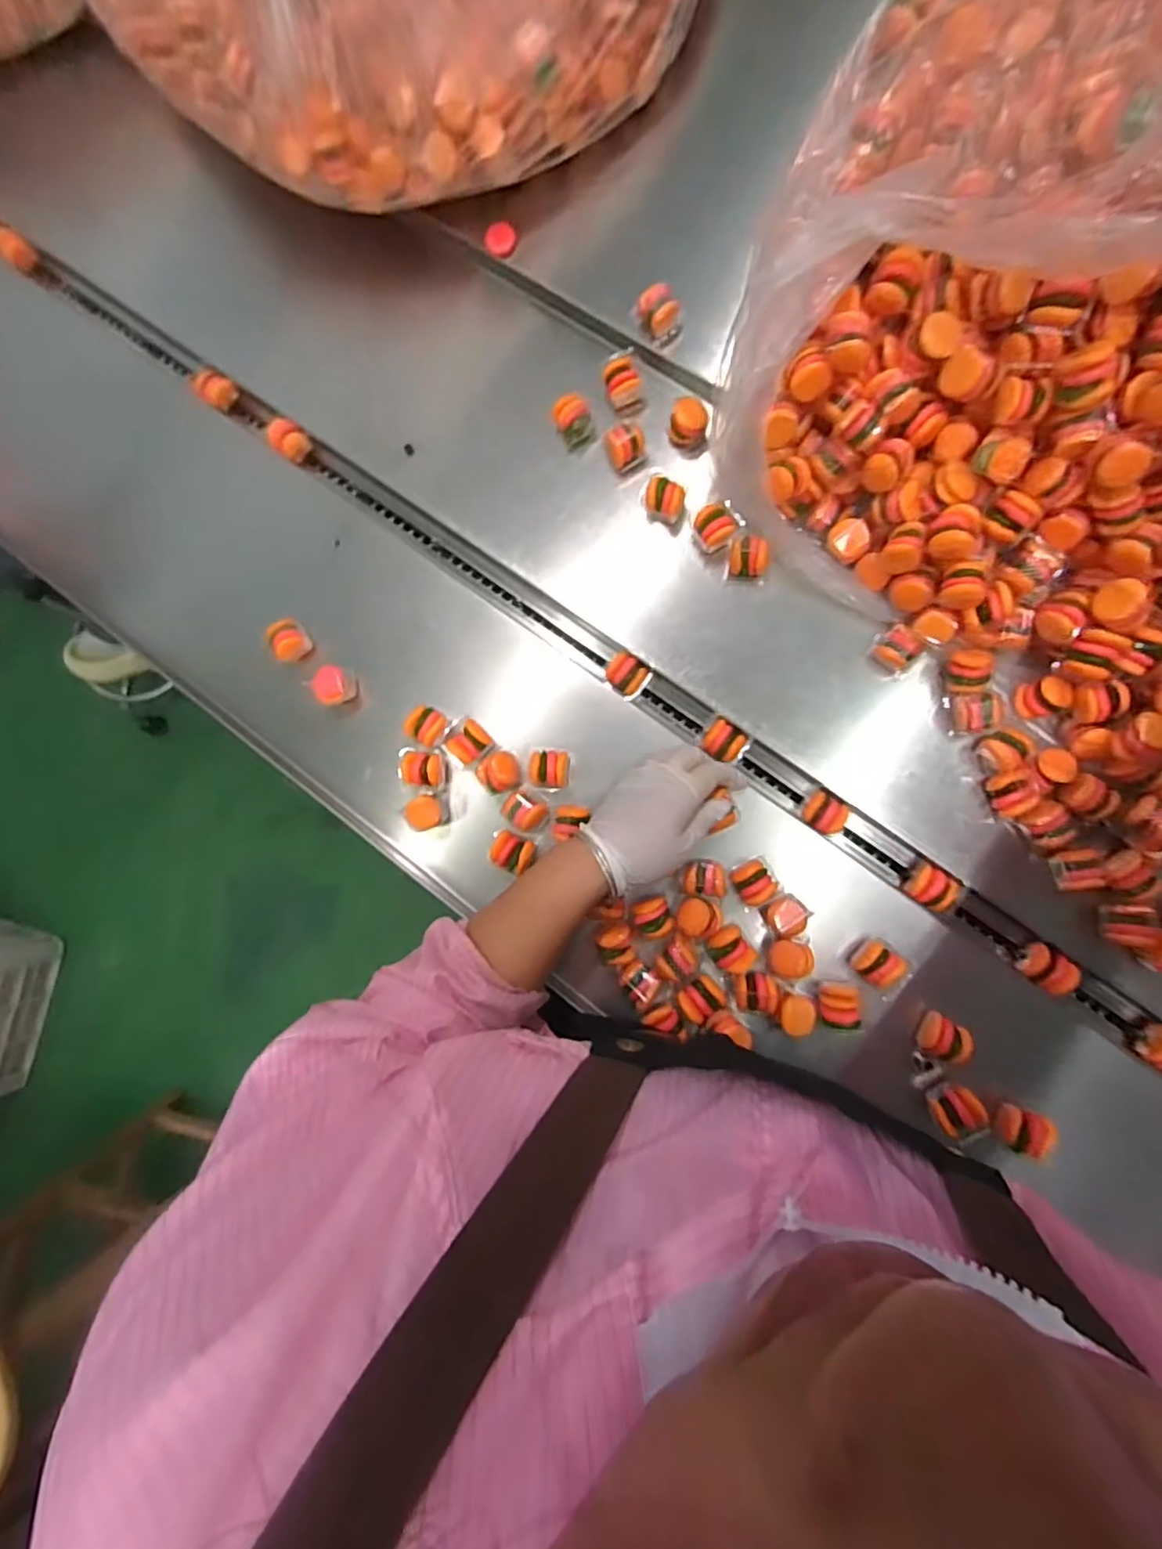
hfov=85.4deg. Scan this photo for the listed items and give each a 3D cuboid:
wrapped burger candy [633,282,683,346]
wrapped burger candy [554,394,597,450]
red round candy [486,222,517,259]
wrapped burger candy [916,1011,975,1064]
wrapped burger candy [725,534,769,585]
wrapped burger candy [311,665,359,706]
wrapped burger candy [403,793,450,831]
[{"bbox_3d":[0.068,-0.400,0.549,0.033,0.033,0.030,-26,81,3],"label":"wrapped burger candy"},{"bbox_3d":[-0.006,-0.319,0.568,0.033,0.034,0.031,-17,82,4],"label":"wrapped burger candy"},{"bbox_3d":[-0.074,-0.495,0.584,0.029,0.012,0.024,-11,82,5],"label":"red round candy"},{"bbox_3d":[0.279,0.203,0.483,0.033,0.035,0.029,31,88,9],"label":"wrapped burger candy"},{"bbox_3d":[0.141,-0.181,0.530,0.033,0.030,0.032,8,84,7],"label":"wrapped burger candy"},{"bbox_3d":[-0.220,-0.079,0.563,0.027,0.030,0.033,27,87,9],"label":"wrapped burger candy"},{"bbox_3d":[-0.131,0.033,0.541,0.029,0.028,0.028,-1,83,6],"label":"wrapped burger candy"}]

